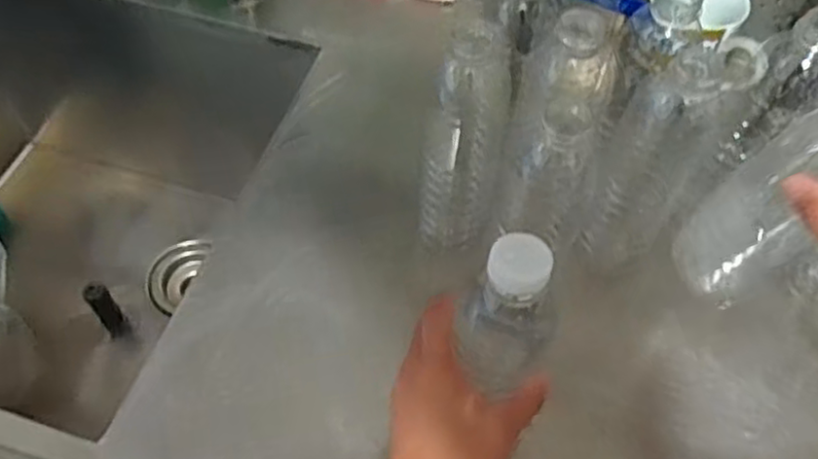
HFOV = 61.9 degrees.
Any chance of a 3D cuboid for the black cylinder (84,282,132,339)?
[{"bbox_3d":[-0.391,0.106,0.885,0.028,0.117,0.023,-39,67,-24],"label":"black cylinder"}]

